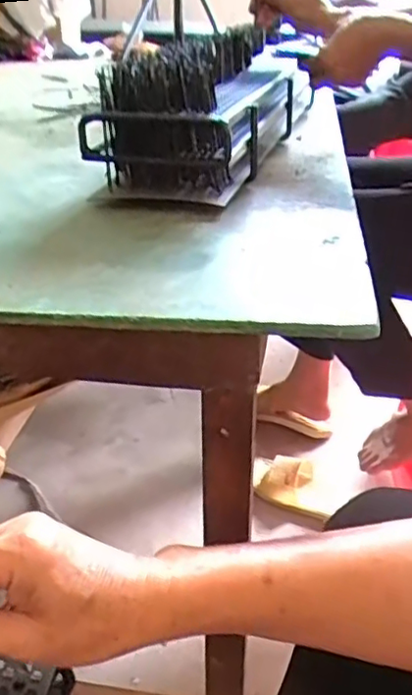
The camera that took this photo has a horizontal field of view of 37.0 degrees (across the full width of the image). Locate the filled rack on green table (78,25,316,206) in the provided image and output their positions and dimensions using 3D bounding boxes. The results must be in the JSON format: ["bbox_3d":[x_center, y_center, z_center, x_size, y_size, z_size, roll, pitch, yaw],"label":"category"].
[{"bbox_3d":[0.009,-0.282,0.730,0.147,0.132,0.359,10,33,18],"label":"filled rack on green table"}]

